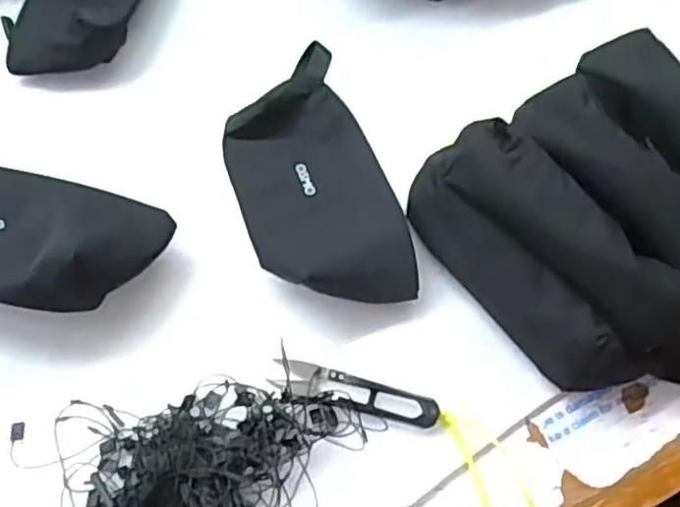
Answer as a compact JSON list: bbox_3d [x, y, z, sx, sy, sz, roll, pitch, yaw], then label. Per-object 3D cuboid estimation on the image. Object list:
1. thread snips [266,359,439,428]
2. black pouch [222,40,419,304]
[{"bbox_3d":[0.009,0.082,0.414,0.100,0.006,0.023,14,61,4],"label":"thread snips"},{"bbox_3d":[-0.023,-0.053,0.474,0.099,0.040,0.212,-15,63,-12],"label":"black pouch"}]

